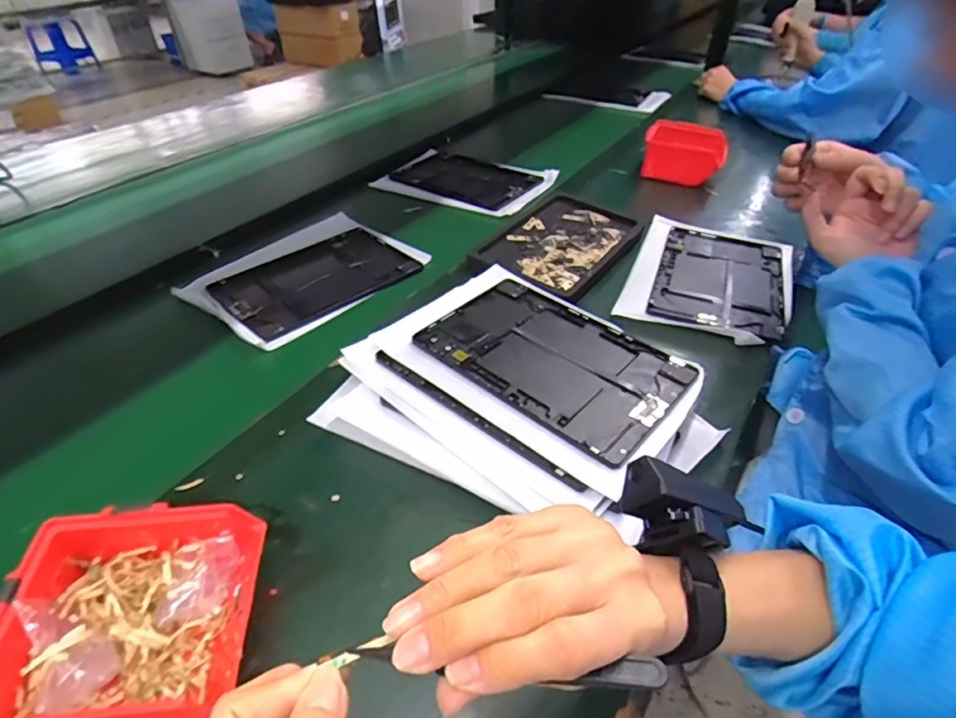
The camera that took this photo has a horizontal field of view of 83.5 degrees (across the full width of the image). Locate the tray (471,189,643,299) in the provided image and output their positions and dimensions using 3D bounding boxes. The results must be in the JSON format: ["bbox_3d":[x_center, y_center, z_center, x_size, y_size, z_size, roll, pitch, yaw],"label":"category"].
[{"bbox_3d":[0.110,-0.160,0.743,0.167,0.032,0.254,24,44,27],"label":"tray"}]

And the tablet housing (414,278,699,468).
[{"bbox_3d":[0.073,-0.003,0.528,0.238,0.007,0.159,32,49,30],"label":"tablet housing"}]

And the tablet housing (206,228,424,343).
[{"bbox_3d":[-0.212,-0.105,0.708,0.159,0.015,0.235,31,48,33],"label":"tablet housing"}]

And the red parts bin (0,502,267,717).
[{"bbox_3d":[-0.209,0.166,0.333,0.130,0.075,0.124,-5,39,-7],"label":"red parts bin"}]

